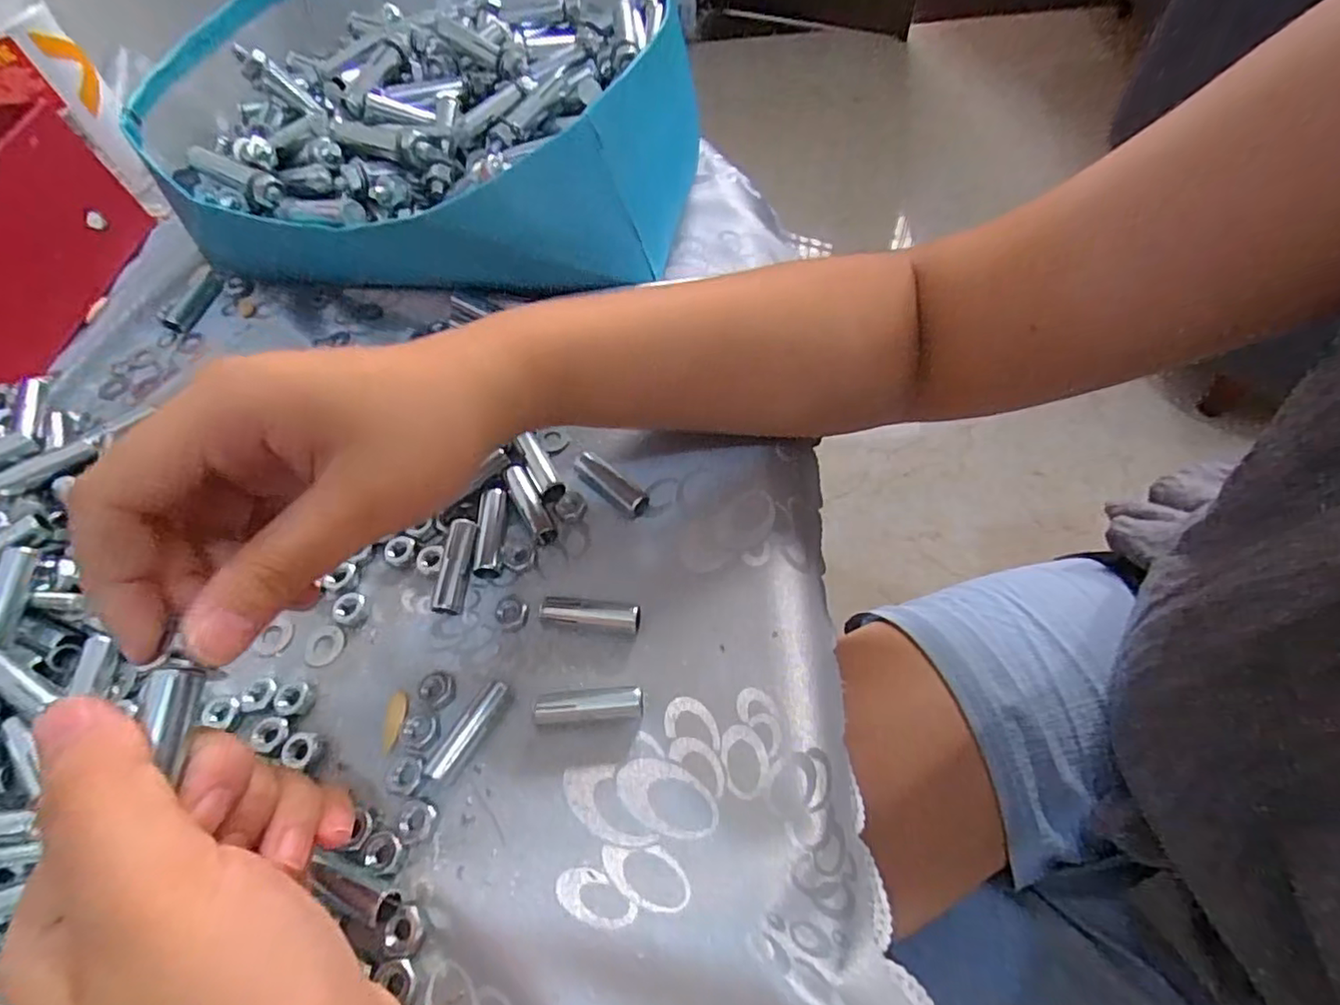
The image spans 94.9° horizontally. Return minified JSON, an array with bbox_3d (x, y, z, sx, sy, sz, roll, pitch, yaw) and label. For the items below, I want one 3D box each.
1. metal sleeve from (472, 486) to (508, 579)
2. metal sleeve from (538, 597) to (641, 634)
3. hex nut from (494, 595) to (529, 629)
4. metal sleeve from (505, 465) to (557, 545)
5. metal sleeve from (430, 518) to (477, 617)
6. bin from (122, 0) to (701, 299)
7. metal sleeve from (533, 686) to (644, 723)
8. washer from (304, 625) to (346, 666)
[{"bbox_3d":[-0.077,0.013,0.265,0.011,0.009,0.041,-3,58,2],"label":"metal sleeve"},{"bbox_3d":[-0.031,0.045,0.243,0.039,0.010,0.012,3,59,6],"label":"metal sleeve"},{"bbox_3d":[-0.064,0.044,0.249,0.013,0.005,0.013,26,63,18],"label":"hex nut"},{"bbox_3d":[-0.061,0.000,0.268,0.010,0.007,0.038,-27,75,-12],"label":"metal sleeve"},{"bbox_3d":[-0.089,0.026,0.257,0.010,0.012,0.039,5,73,7],"label":"metal sleeve"},{"bbox_3d":[-0.131,-0.226,0.364,0.278,0.094,0.269,9,59,9],"label":"bin"},{"bbox_3d":[-0.029,0.074,0.225,0.038,0.009,0.011,-4,58,1],"label":"metal sleeve"},{"bbox_3d":[-0.140,0.057,0.249,0.016,0.004,0.016,-3,58,2],"label":"washer"}]

